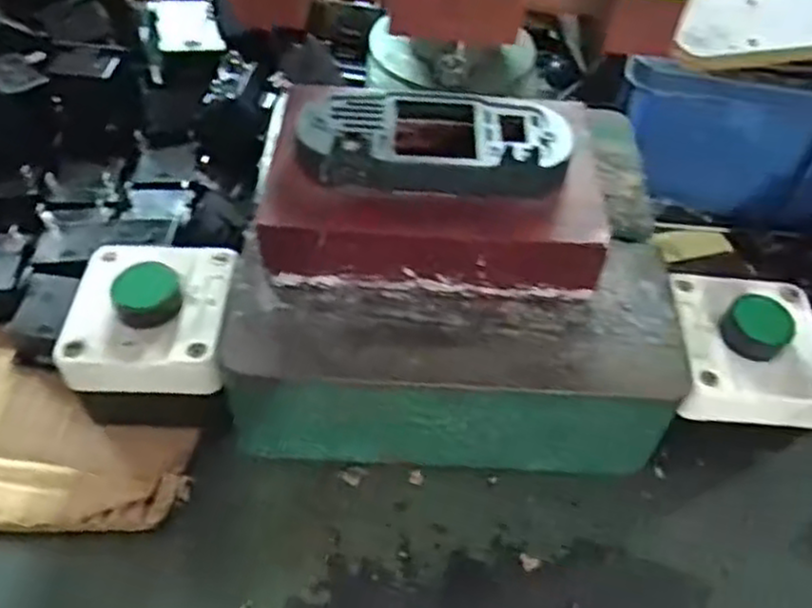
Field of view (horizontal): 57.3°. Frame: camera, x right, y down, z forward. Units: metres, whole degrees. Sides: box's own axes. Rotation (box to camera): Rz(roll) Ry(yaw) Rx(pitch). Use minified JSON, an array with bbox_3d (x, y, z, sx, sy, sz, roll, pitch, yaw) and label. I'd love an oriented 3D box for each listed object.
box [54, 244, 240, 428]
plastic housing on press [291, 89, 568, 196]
[{"bbox_3d":[-0.112,0.017,0.334,0.068,0.061,0.081,4,52,-1],"label":"box"},{"bbox_3d":[0.012,-0.071,0.311,0.110,0.016,0.055,6,52,1],"label":"plastic housing on press"}]

